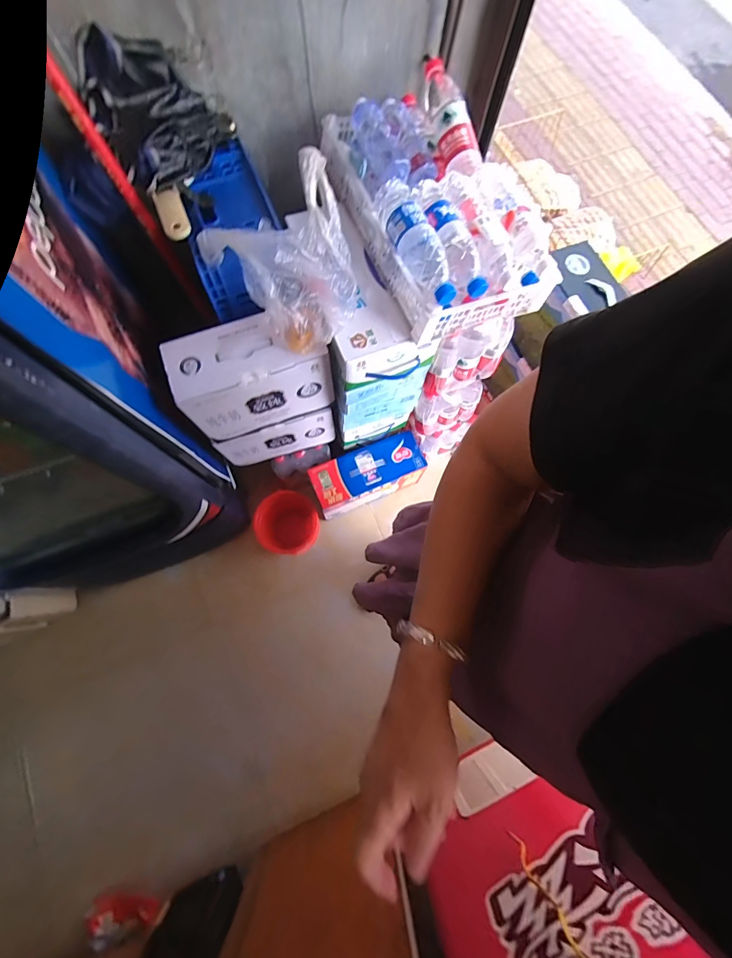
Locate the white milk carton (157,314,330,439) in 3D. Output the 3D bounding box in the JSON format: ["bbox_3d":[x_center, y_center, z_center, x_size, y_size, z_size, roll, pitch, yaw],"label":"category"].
[{"bbox_3d":[-0.231,-0.211,0.804,0.278,0.189,0.134,-19,76,-7],"label":"white milk carton"}]

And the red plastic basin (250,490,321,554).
[{"bbox_3d":[-0.230,0.134,1.163,0.172,0.100,0.179,1,74,-2],"label":"red plastic basin"}]

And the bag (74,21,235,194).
[{"bbox_3d":[-0.332,-0.598,0.639,0.207,0.138,0.167,-18,76,-7],"label":"bag"}]

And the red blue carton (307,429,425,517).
[{"bbox_3d":[0.003,-0.011,1.199,0.324,0.159,0.141,-20,76,-7],"label":"red blue carton"}]

